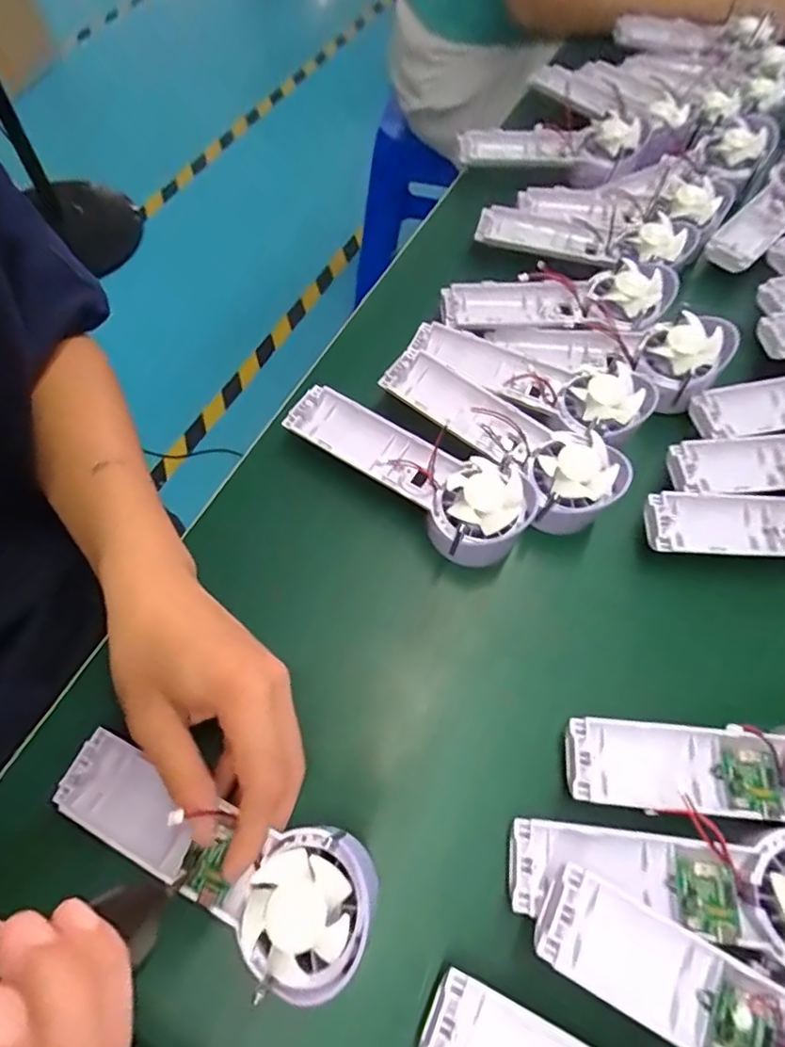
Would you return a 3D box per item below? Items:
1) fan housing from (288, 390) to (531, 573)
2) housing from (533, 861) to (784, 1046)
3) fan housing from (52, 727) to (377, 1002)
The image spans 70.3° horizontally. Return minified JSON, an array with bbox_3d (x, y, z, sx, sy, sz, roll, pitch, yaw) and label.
[{"bbox_3d":[0.012,-0.041,0.370,0.170,0.047,0.062,35,68,13],"label":"fan housing"},{"bbox_3d":[0.148,0.220,0.247,0.174,0.027,0.055,25,66,8],"label":"housing"},{"bbox_3d":[-0.091,0.161,0.275,0.169,0.029,0.062,16,64,20],"label":"fan housing"}]

